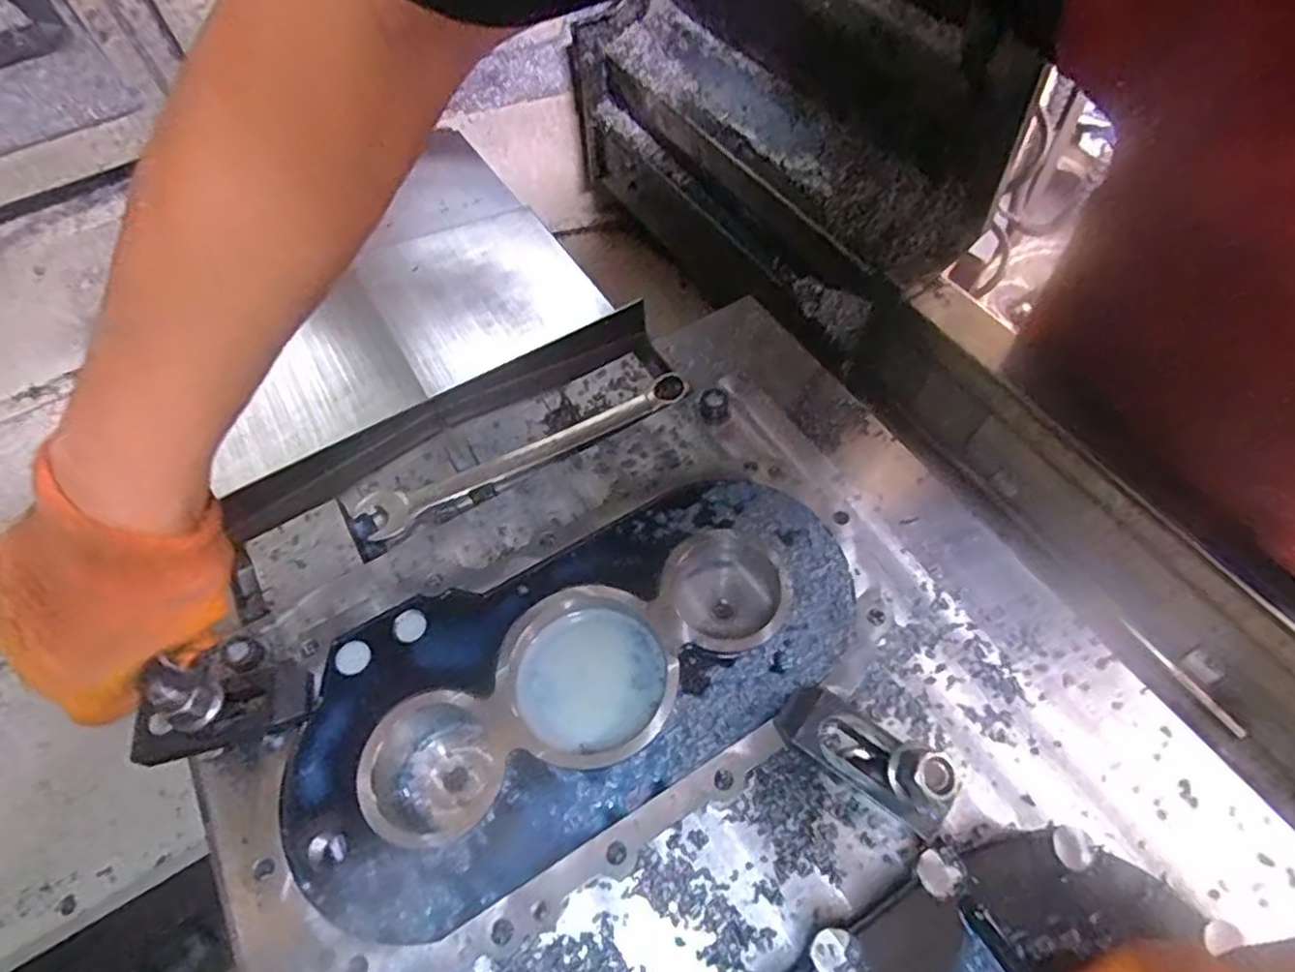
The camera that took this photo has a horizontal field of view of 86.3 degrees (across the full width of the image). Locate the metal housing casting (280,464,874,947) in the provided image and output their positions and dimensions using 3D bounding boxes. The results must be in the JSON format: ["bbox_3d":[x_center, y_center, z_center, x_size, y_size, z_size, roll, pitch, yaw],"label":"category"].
[{"bbox_3d":[-0.044,0.122,0.454,0.362,0.045,0.180,-28,61,-13],"label":"metal housing casting"}]

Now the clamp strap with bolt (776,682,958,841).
[{"bbox_3d":[0.120,0.144,0.375,0.098,0.048,0.039,35,67,22],"label":"clamp strap with bolt"}]

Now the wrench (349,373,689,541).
[{"bbox_3d":[-0.102,-0.031,0.602,0.302,0.020,0.046,-25,60,-11],"label":"wrench"}]

